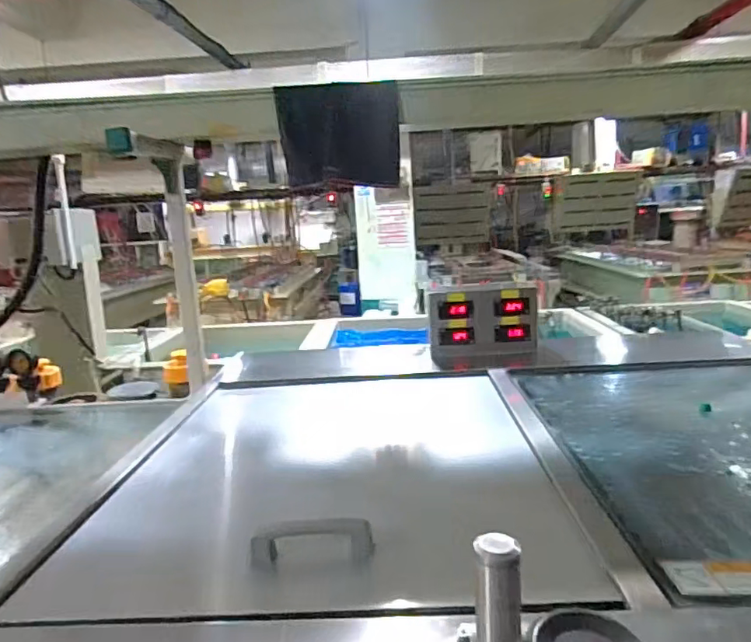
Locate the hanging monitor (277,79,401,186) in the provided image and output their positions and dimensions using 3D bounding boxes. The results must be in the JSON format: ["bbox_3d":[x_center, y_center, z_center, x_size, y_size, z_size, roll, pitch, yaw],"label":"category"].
[{"bbox_3d":[-0.082,-0.428,1.237,0.285,0.218,0.045,-4,11,-1],"label":"hanging monitor"}]

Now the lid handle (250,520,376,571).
[{"bbox_3d":[-0.075,0.263,0.628,0.143,0.052,0.022,-3,11,4],"label":"lid handle"}]

